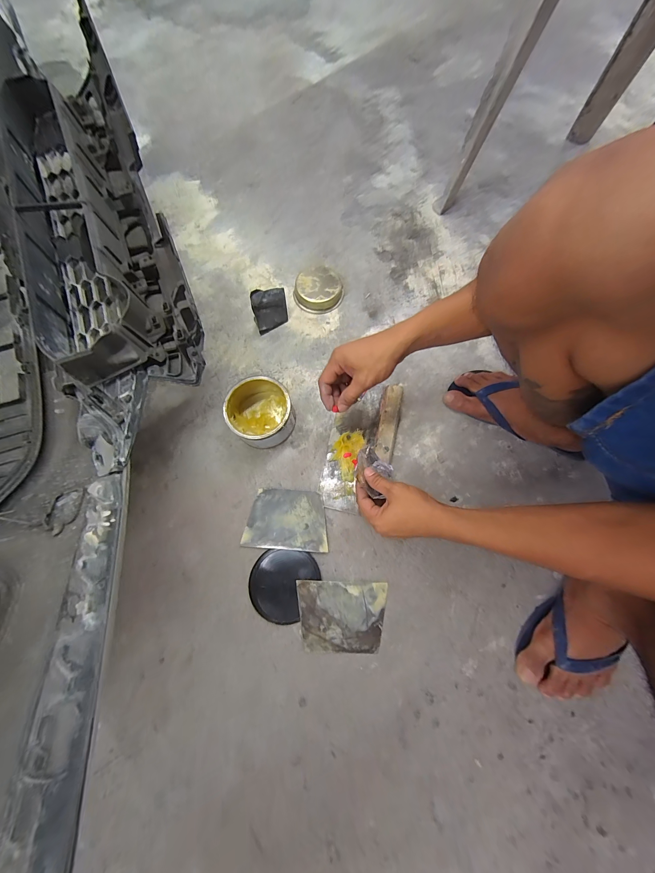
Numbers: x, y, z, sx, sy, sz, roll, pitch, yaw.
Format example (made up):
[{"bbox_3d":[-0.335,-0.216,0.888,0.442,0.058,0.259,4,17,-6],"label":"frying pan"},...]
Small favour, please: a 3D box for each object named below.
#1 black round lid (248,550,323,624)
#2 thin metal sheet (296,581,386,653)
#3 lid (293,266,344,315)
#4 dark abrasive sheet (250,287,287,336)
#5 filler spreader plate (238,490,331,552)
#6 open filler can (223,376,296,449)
[{"bbox_3d":[-0.075,0.234,0.465,0.098,0.005,0.111,27,76,8],"label":"black round lid"},{"bbox_3d":[0.022,0.280,0.453,0.136,0.004,0.098,4,75,-2],"label":"thin metal sheet"},{"bbox_3d":[-0.019,-0.311,0.616,0.099,0.032,0.092,0,74,0],"label":"lid"},{"bbox_3d":[-0.114,-0.254,0.578,0.070,0.080,0.014,-28,54,-13],"label":"dark abrasive sheet"},{"bbox_3d":[-0.069,0.140,0.494,0.136,0.004,0.097,2,69,4],"label":"filler spreader plate"},{"bbox_3d":[-0.118,-0.043,0.518,0.106,0.070,0.114,0,74,0],"label":"open filler can"}]

